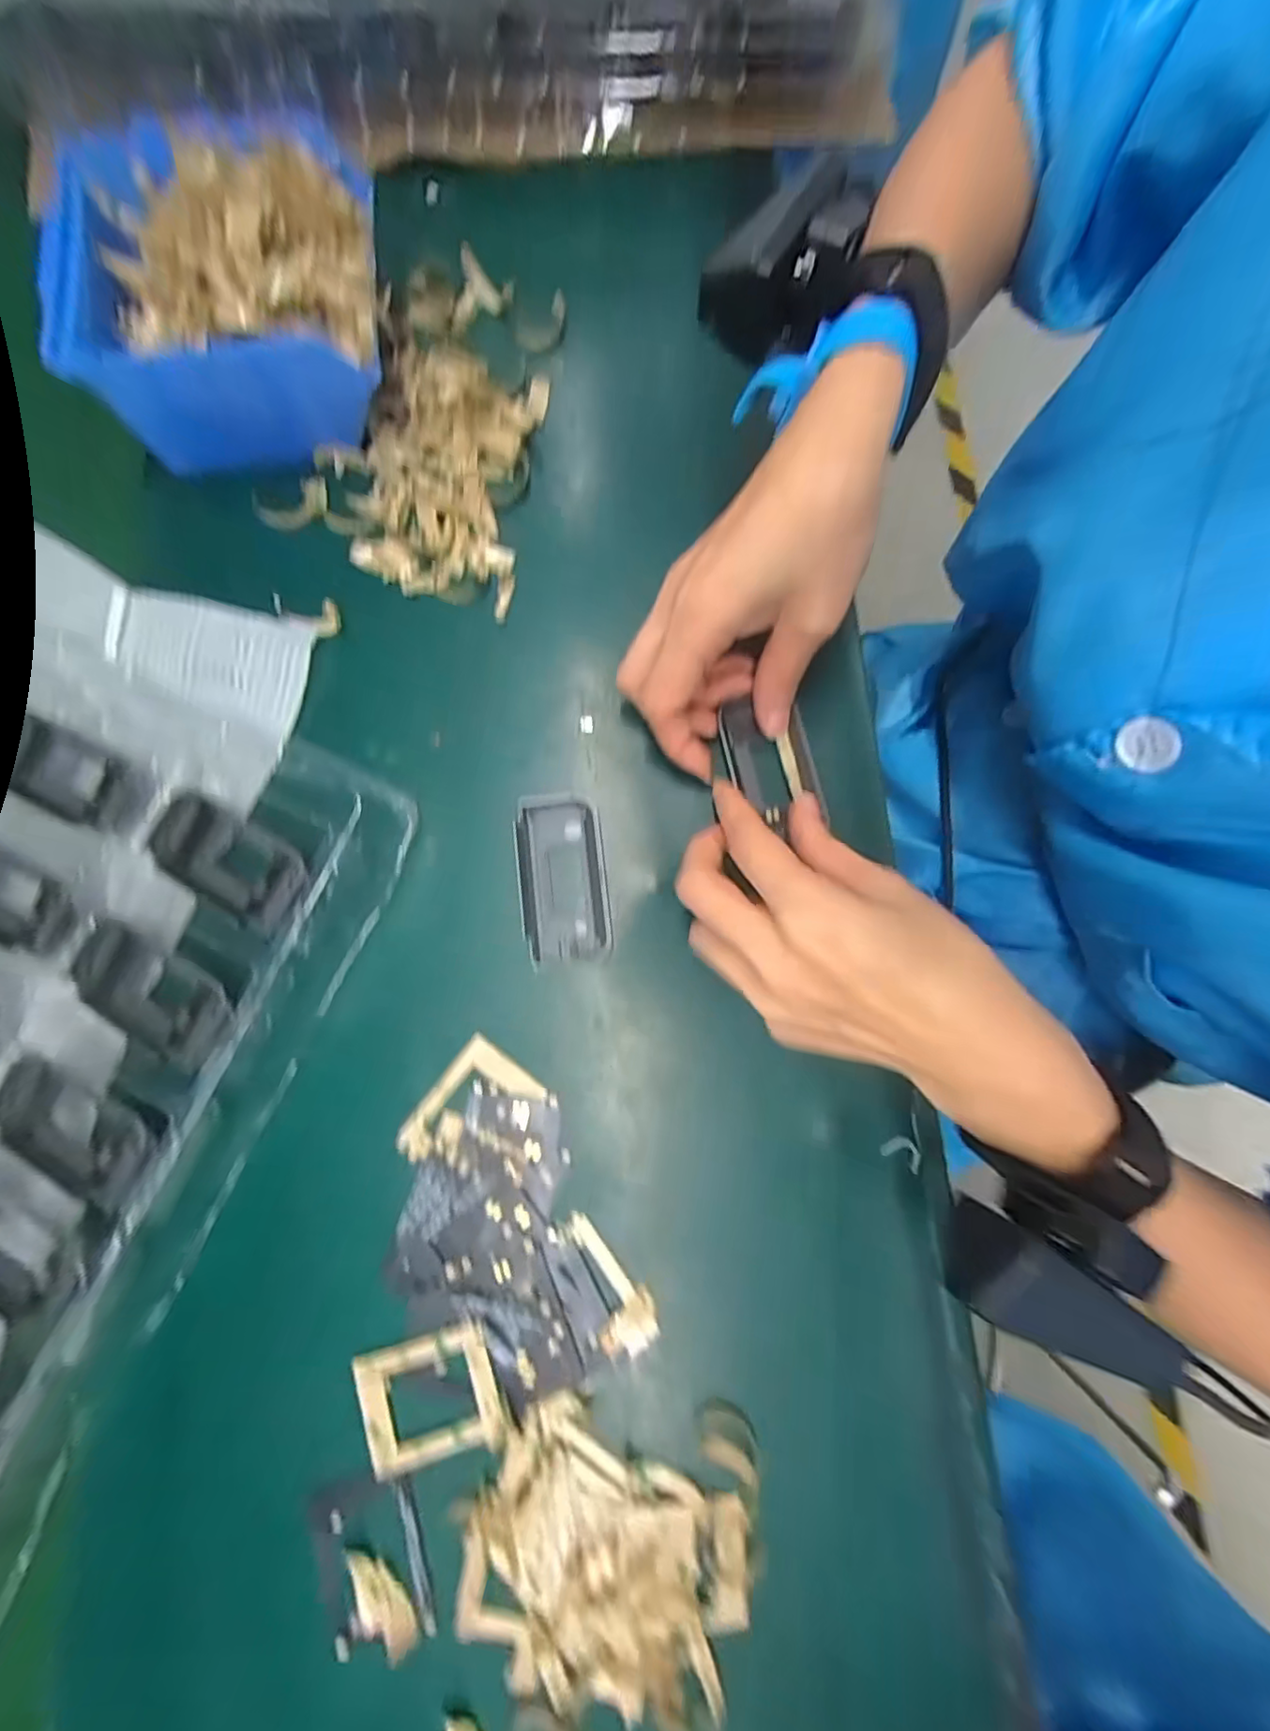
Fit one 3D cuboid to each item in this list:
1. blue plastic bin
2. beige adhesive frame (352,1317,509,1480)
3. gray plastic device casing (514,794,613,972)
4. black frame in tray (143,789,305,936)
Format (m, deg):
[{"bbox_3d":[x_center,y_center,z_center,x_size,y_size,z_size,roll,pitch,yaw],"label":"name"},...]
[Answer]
[{"bbox_3d":[-0.192,-0.270,0.282,0.141,0.062,0.127,-7,79,-5],"label":"blue plastic bin"},{"bbox_3d":[-0.080,0.208,0.230,0.052,0.004,0.043,-19,79,-1],"label":"beige adhesive frame"},{"bbox_3d":[-0.033,0.005,0.268,0.038,0.008,0.075,-8,79,1],"label":"gray plastic device casing"},{"bbox_3d":[-0.171,-0.003,0.249,0.074,0.010,0.035,28,82,7],"label":"black frame in tray"}]

